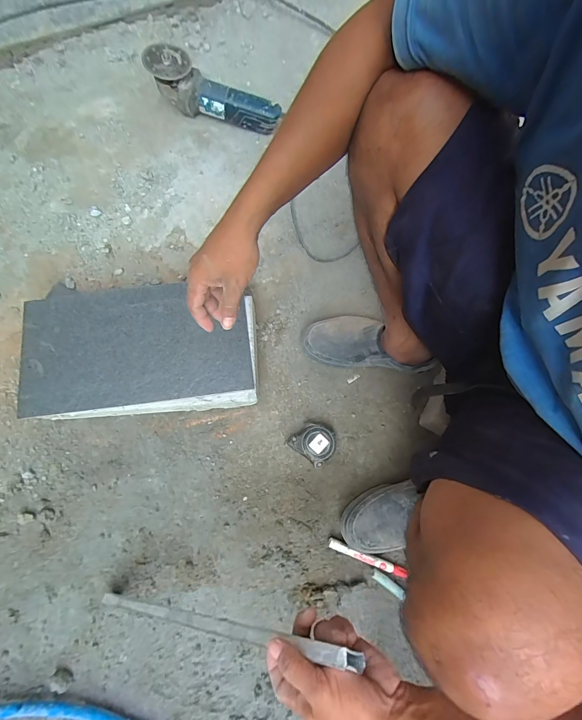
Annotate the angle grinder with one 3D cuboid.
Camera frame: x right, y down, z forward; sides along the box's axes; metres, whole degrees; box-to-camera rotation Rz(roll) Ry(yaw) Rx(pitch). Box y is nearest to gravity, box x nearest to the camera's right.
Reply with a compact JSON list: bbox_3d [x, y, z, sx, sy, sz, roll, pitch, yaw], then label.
[{"bbox_3d":[-0.168,-0.575,0.754,0.291,0.081,0.073,19,78,-9],"label":"angle grinder"}]

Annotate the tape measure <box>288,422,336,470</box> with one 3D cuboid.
[{"bbox_3d":[0.044,0.151,0.642,0.079,0.035,0.072,39,80,8],"label":"tape measure"}]

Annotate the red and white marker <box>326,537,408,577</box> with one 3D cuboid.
[{"bbox_3d":[0.134,0.348,0.603,0.141,0.023,0.018,21,78,5],"label":"red and white marker"}]

